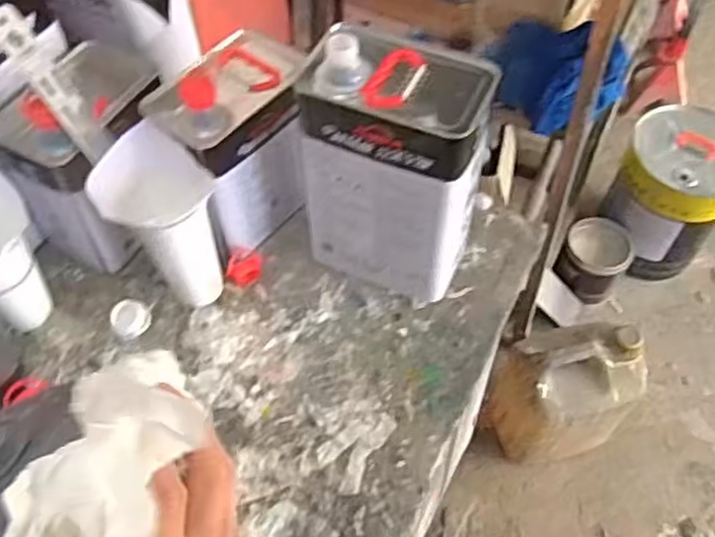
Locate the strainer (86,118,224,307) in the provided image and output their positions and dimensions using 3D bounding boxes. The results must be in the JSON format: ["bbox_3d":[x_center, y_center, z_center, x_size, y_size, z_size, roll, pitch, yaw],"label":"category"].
[{"bbox_3d":[-0.199,-0.051,0.772,0.103,0.157,0.121,-32,61,-20],"label":"strainer"}]

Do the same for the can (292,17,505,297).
[{"bbox_3d":[0.037,-0.101,0.762,0.167,0.263,0.112,18,57,13],"label":"can"}]

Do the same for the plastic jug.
[{"bbox_3d":[0.396,0.237,1.433,0.236,0.321,0.196,-14,56,-9],"label":"plastic jug"}]

